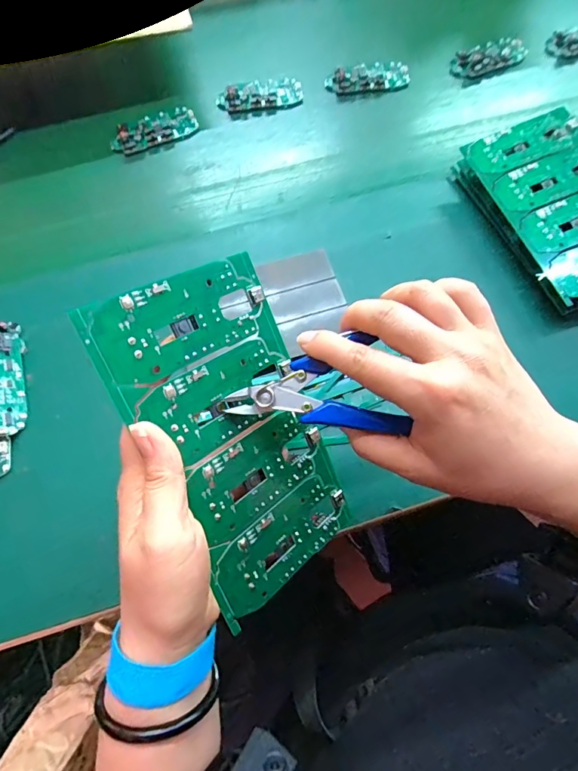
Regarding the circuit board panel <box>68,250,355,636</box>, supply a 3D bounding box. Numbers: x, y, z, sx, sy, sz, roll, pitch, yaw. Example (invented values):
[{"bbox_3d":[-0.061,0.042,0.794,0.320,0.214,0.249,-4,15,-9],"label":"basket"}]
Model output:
[{"bbox_3d":[-0.028,0.029,0.250,0.106,0.004,0.187,-32,107,-36],"label":"circuit board panel"}]

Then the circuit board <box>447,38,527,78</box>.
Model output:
[{"bbox_3d":[0.243,-0.400,0.526,0.097,0.018,0.041,-27,69,-10],"label":"circuit board"}]

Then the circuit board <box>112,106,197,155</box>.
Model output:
[{"bbox_3d":[-0.152,-0.287,0.486,0.097,0.013,0.043,-24,69,-9],"label":"circuit board"}]

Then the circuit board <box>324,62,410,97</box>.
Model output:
[{"bbox_3d":[0.092,-0.365,0.516,0.095,0.015,0.036,-4,67,-1],"label":"circuit board"}]

